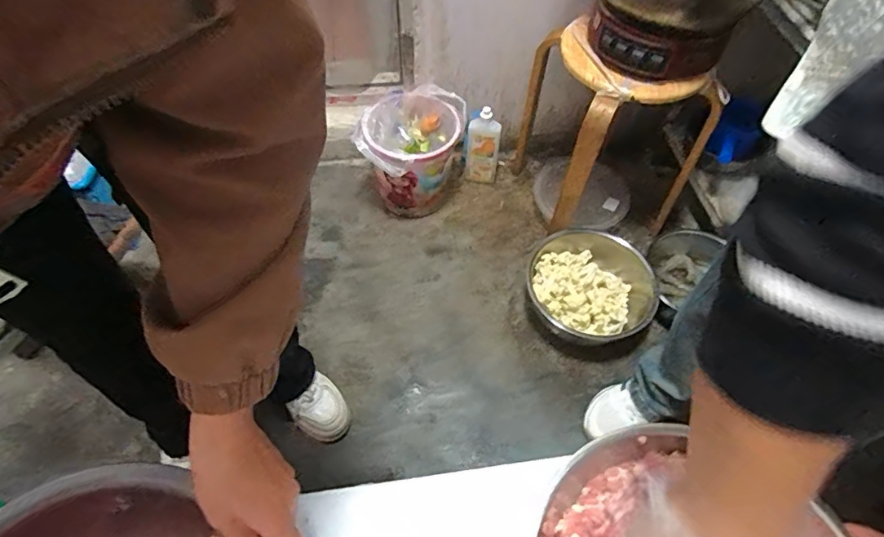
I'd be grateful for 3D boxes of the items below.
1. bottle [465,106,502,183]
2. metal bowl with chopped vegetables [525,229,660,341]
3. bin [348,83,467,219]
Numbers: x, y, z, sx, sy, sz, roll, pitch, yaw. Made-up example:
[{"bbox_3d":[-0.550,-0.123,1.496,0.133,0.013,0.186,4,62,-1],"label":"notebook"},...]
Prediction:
[{"bbox_3d":[0.101,-0.295,1.210,0.081,0.195,0.055,4,56,1],"label":"bottle"},{"bbox_3d":[0.306,0.046,1.064,0.255,0.101,0.267,1,56,-1],"label":"metal bowl with chopped vegetables"},{"bbox_3d":[-0.067,-0.260,1.167,0.196,0.241,0.239,20,58,12],"label":"bin"}]

